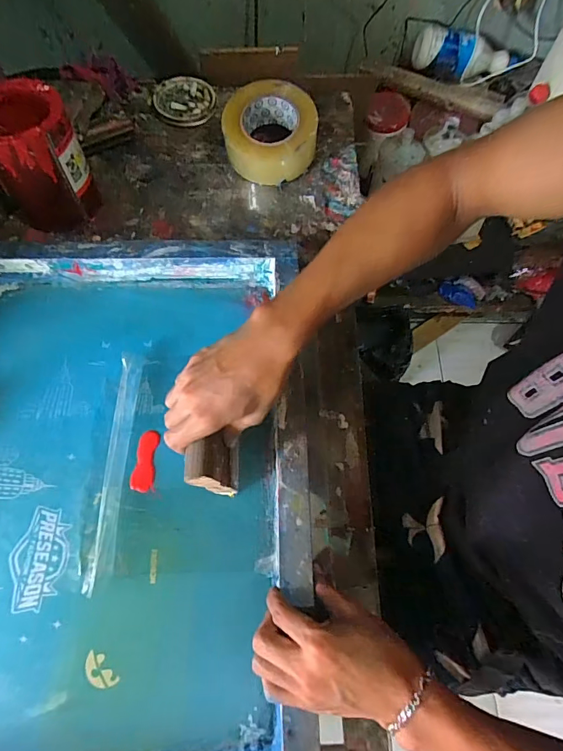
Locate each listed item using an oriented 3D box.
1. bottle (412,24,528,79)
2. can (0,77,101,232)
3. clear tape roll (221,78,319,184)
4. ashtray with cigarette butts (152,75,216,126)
[{"bbox_3d":[0.395,-0.681,0.884,0.214,0.089,0.076,-1,66,-2],"label":"bottle"},{"bbox_3d":[-0.310,-0.272,0.538,0.106,0.140,0.103,-33,71,-15],"label":"can"},{"bbox_3d":[-0.017,-0.349,0.611,0.131,0.081,0.116,1,66,-1],"label":"clear tape roll"},{"bbox_3d":[-0.156,-0.445,0.684,0.096,0.025,0.094,-5,66,-4],"label":"ashtray with cigarette butts"}]

